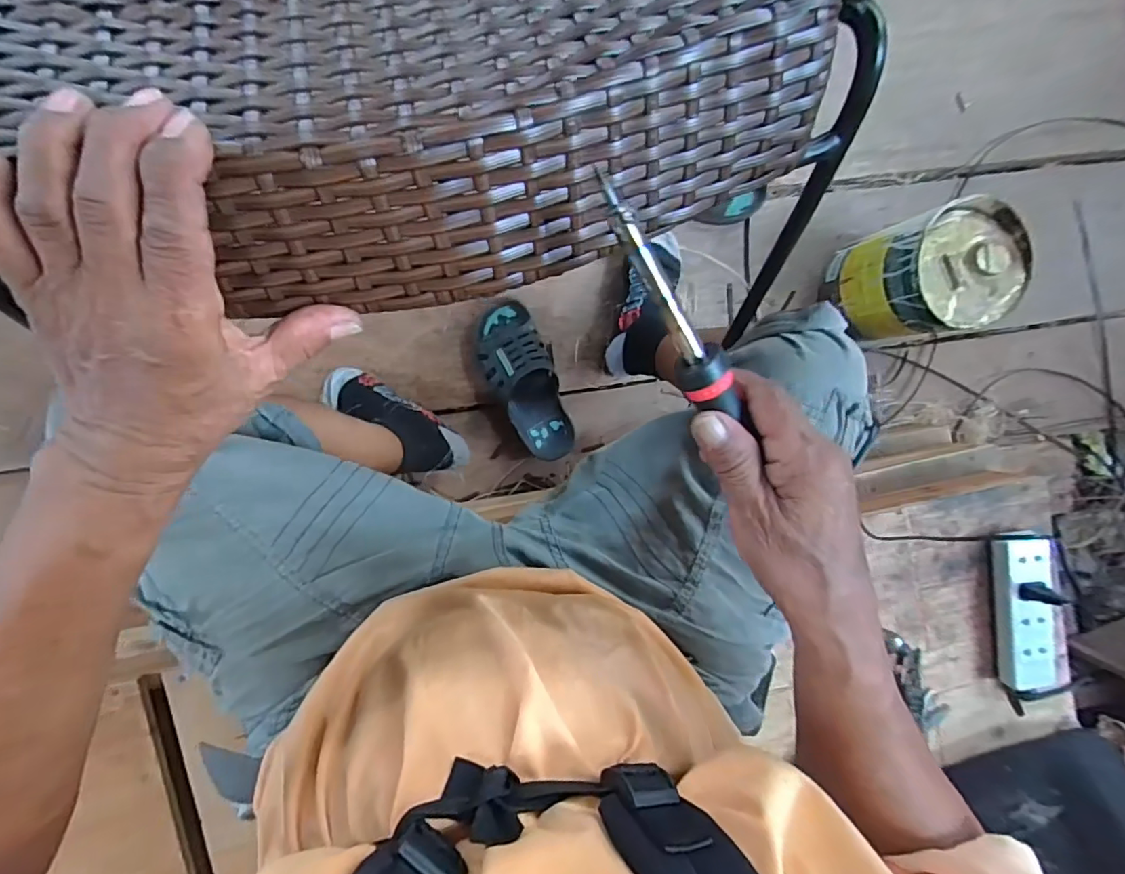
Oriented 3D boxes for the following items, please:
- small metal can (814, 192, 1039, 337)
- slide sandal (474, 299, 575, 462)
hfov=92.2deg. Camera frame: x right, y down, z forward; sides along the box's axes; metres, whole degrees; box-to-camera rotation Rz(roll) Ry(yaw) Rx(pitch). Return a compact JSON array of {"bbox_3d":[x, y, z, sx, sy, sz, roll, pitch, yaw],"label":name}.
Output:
[{"bbox_3d":[0.505,-0.227,0.787,0.156,0.206,0.151,0,94,-6],"label":"small metal can"},{"bbox_3d":[-0.055,-0.081,0.792,0.095,0.066,0.244,-24,96,-4],"label":"slide sandal"}]

